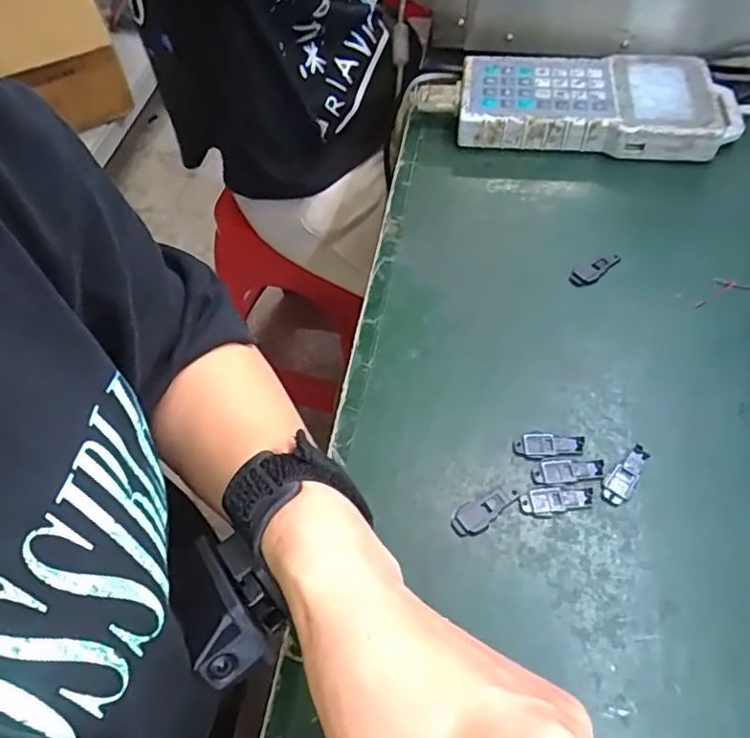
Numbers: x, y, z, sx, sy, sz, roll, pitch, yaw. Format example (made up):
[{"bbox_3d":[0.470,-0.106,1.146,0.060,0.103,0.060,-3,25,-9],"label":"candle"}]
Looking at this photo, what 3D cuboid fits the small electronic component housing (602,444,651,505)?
[{"bbox_3d":[0.141,0.059,0.335,0.014,0.004,0.039,35,65,24],"label":"small electronic component housing"}]

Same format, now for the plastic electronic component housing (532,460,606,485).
[{"bbox_3d":[0.110,0.058,0.337,0.041,0.004,0.013,-7,56,0],"label":"plastic electronic component housing"}]

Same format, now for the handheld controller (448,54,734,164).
[{"bbox_3d":[0.187,-0.225,0.504,0.222,0.035,0.103,7,57,10],"label":"handheld controller"}]

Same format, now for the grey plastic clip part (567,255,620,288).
[{"bbox_3d":[0.156,-0.071,0.420,0.040,0.006,0.013,-29,59,-14],"label":"grey plastic clip part"}]

